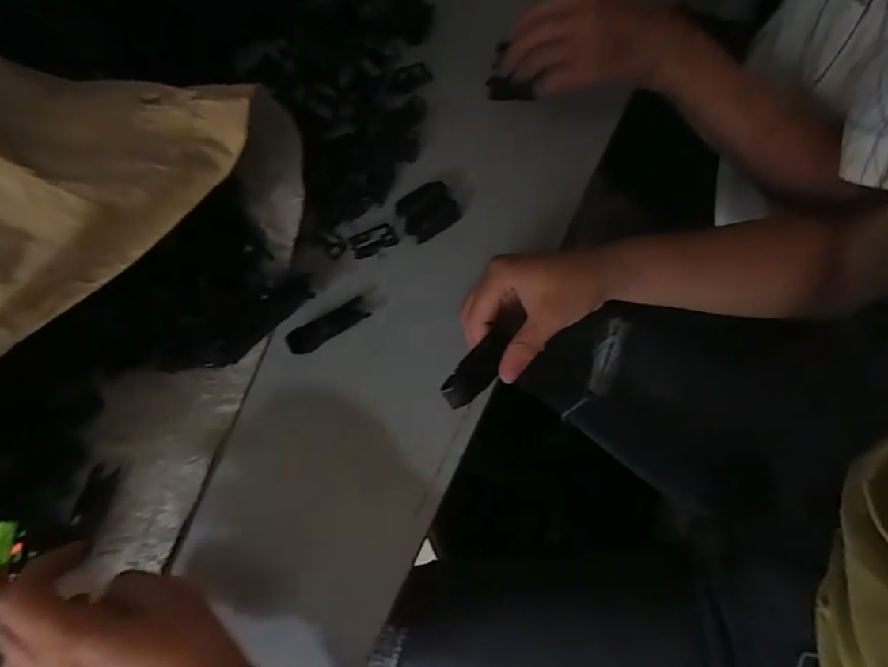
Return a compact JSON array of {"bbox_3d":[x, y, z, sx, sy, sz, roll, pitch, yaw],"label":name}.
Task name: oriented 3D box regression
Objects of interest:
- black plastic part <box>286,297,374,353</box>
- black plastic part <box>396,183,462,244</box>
[{"bbox_3d":[-0.092,-0.006,0.384,0.067,0.007,0.020,-31,70,-11],"label":"black plastic part"},{"bbox_3d":[-0.015,-0.108,0.423,0.050,0.009,0.047,-29,69,-10],"label":"black plastic part"}]

